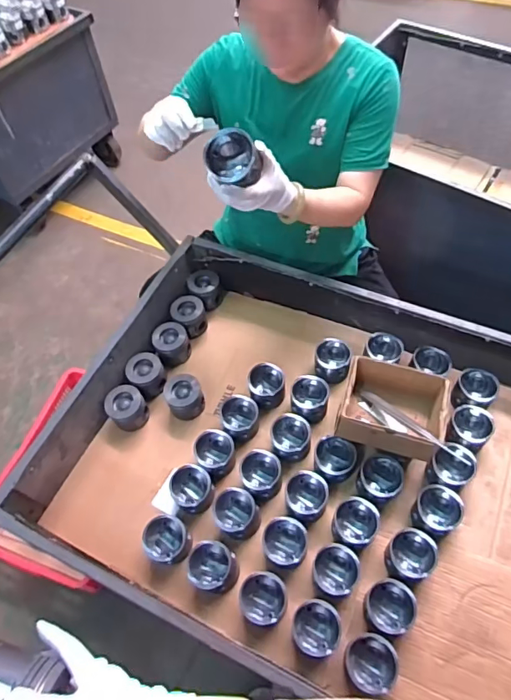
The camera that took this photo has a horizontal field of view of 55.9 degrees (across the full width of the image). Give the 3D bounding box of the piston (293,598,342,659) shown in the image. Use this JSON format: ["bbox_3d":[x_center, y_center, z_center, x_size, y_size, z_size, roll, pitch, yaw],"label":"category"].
[{"bbox_3d":[0.107,0.490,0.849,0.084,0.063,0.090,6,59,8],"label":"piston"}]

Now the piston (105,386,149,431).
[{"bbox_3d":[-0.300,0.135,1.127,0.085,0.060,0.093,-2,58,3],"label":"piston"}]

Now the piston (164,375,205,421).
[{"bbox_3d":[-0.164,0.112,1.130,0.085,0.066,0.087,-17,58,-6],"label":"piston"}]

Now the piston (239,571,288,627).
[{"bbox_3d":[0.014,0.454,0.879,0.083,0.055,0.086,-2,58,3],"label":"piston"}]

